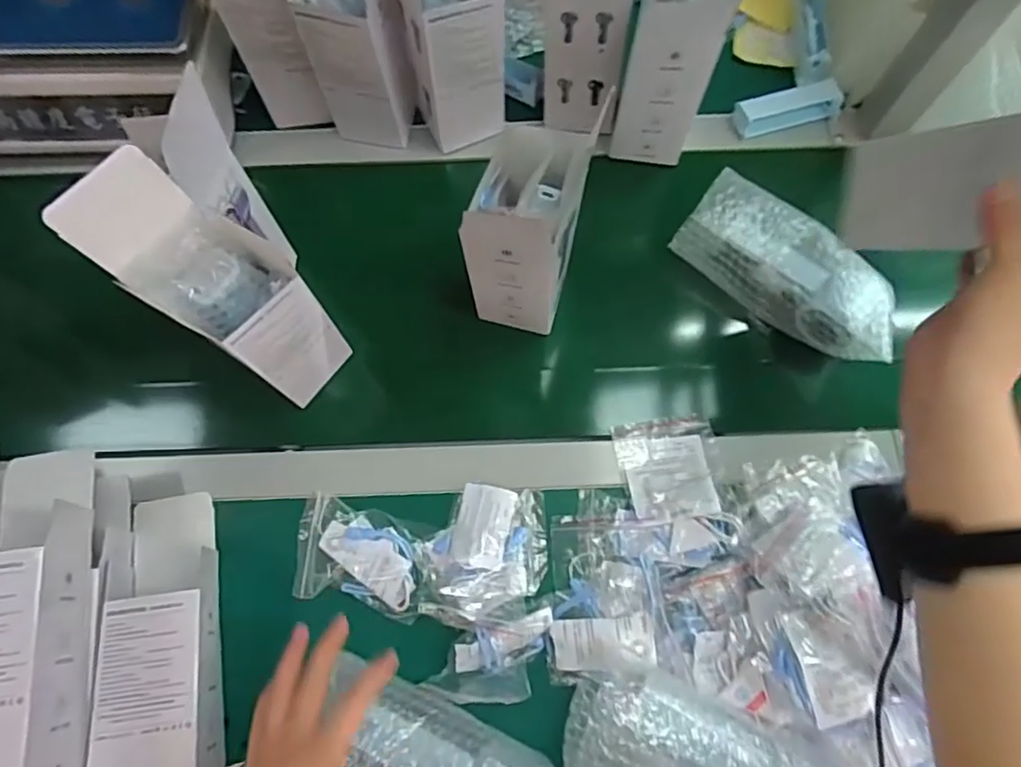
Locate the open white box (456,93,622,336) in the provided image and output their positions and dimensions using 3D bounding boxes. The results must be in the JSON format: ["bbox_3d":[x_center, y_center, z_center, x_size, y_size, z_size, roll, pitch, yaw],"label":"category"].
[{"bbox_3d":[0.011,-0.118,0.497,0.071,0.184,0.085,17,77,6],"label":"open white box"}]

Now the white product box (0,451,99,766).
[{"bbox_3d":[-0.332,0.163,0.399,0.082,0.071,0.221,-4,76,1],"label":"white product box"}]

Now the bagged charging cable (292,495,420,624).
[{"bbox_3d":[-0.126,0.148,0.513,0.109,0.018,0.081,12,77,5],"label":"bagged charging cable"}]

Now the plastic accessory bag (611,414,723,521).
[{"bbox_3d":[0.142,0.072,0.530,0.086,0.012,0.094,-10,55,3],"label":"plastic accessory bag"}]

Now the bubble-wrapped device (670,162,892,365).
[{"bbox_3d":[0.256,-0.100,0.556,0.206,0.066,0.071,39,80,10],"label":"bubble-wrapped device"}]

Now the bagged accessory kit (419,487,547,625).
[{"bbox_3d":[-0.023,0.141,0.506,0.105,0.035,0.107,-2,76,1],"label":"bagged accessory kit"}]

